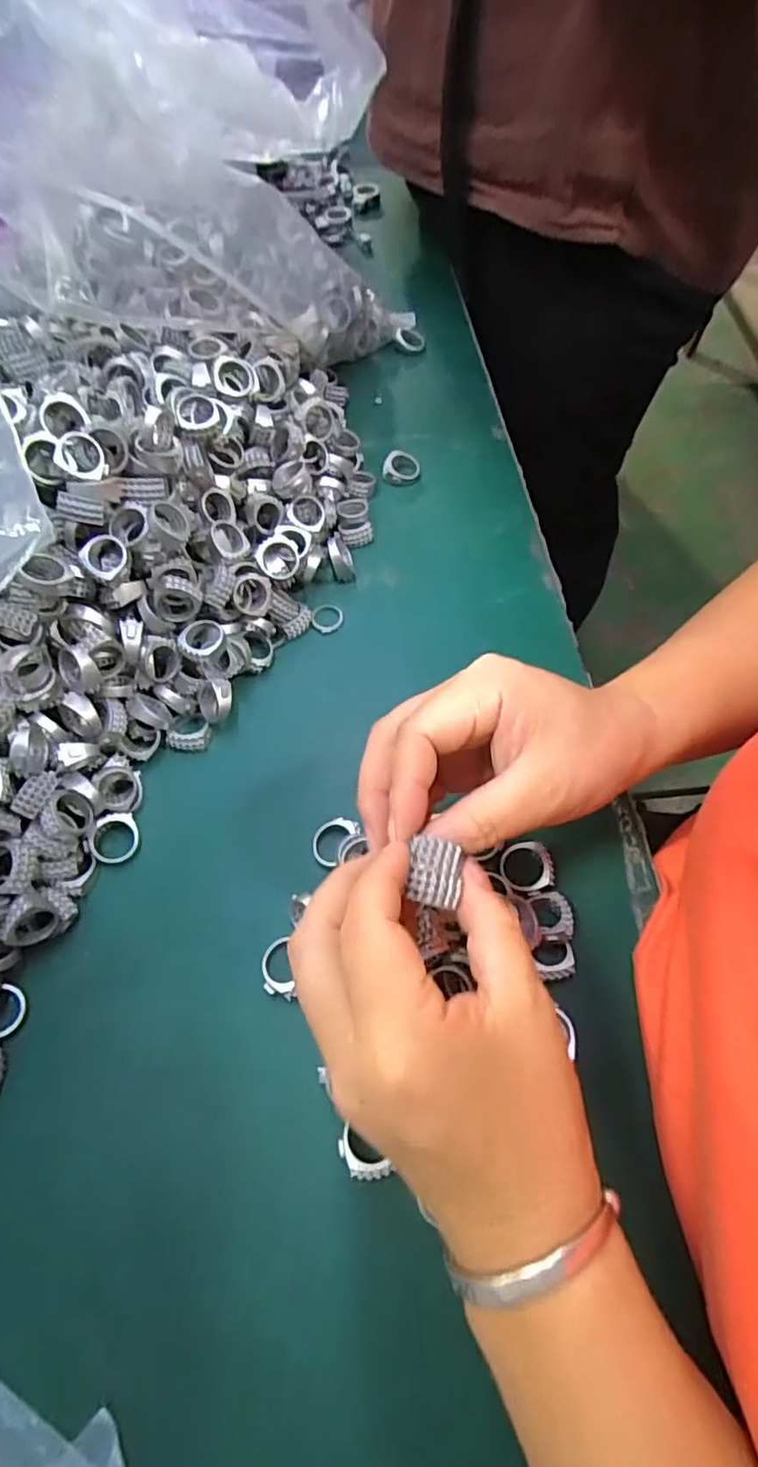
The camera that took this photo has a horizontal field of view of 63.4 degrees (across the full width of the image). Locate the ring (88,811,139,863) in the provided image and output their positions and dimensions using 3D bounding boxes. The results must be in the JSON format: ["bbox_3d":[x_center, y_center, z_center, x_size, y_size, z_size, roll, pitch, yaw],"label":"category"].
[{"bbox_3d":[-0.131,0.051,0.305,0.022,0.006,0.024,6,71,-19],"label":"ring"}]

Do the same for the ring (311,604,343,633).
[{"bbox_3d":[-0.032,-0.071,0.374,0.020,0.005,0.020,0,62,0],"label":"ring"}]

